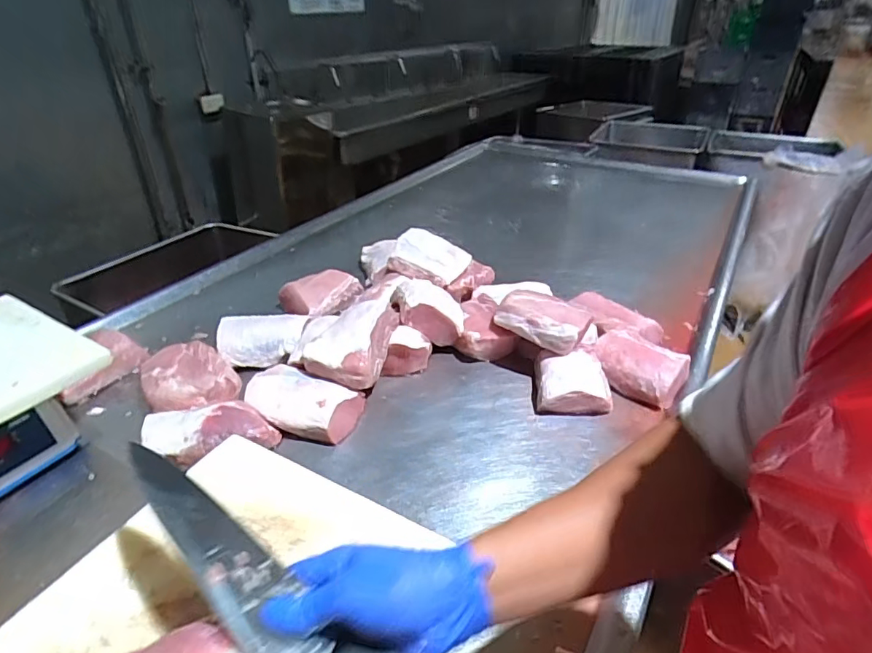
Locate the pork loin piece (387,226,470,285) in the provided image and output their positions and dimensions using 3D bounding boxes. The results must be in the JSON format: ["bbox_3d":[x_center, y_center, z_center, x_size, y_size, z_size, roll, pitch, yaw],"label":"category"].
[{"bbox_3d":[-0.011,-0.150,1.160,0.160,0.060,0.118,23,66,9],"label":"pork loin piece"}]

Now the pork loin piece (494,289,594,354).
[{"bbox_3d":[0.201,-0.019,0.931,0.159,0.049,0.128,25,40,35],"label":"pork loin piece"}]

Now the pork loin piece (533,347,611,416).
[{"bbox_3d":[0.231,0.092,0.877,0.121,0.062,0.123,1,32,4],"label":"pork loin piece"}]

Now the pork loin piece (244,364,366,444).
[{"bbox_3d":[-0.221,0.126,0.847,0.194,0.054,0.111,10,34,17],"label":"pork loin piece"}]

